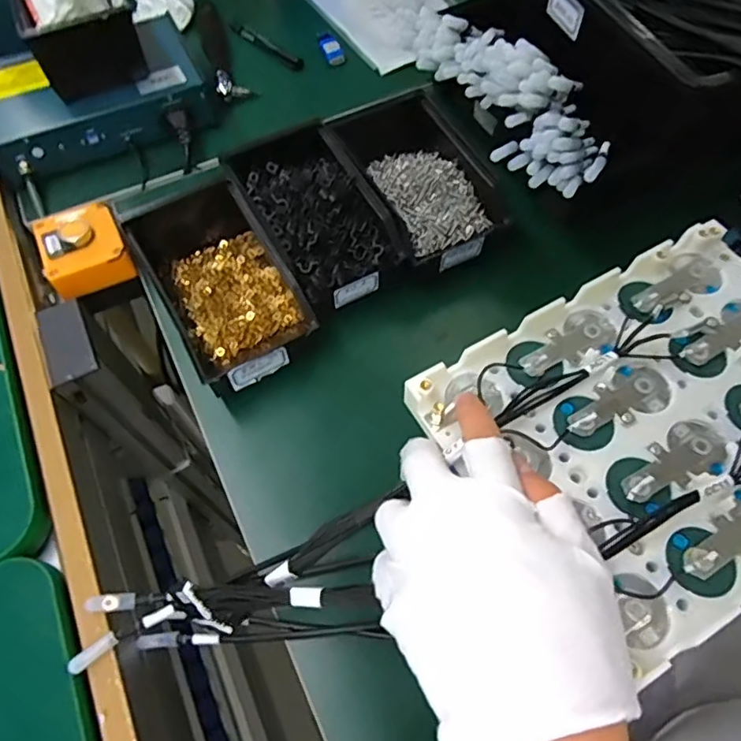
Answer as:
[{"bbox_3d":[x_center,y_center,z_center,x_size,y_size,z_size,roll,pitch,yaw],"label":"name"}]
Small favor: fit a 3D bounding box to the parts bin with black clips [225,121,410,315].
[{"bbox_3d":[-0.053,-0.140,0.523,0.102,0.057,0.189,-27,63,-13],"label":"parts bin with black clips"}]

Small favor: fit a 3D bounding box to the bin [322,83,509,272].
[{"bbox_3d":[0.040,-0.183,0.549,0.113,0.072,0.199,-28,64,-13],"label":"bin"}]

